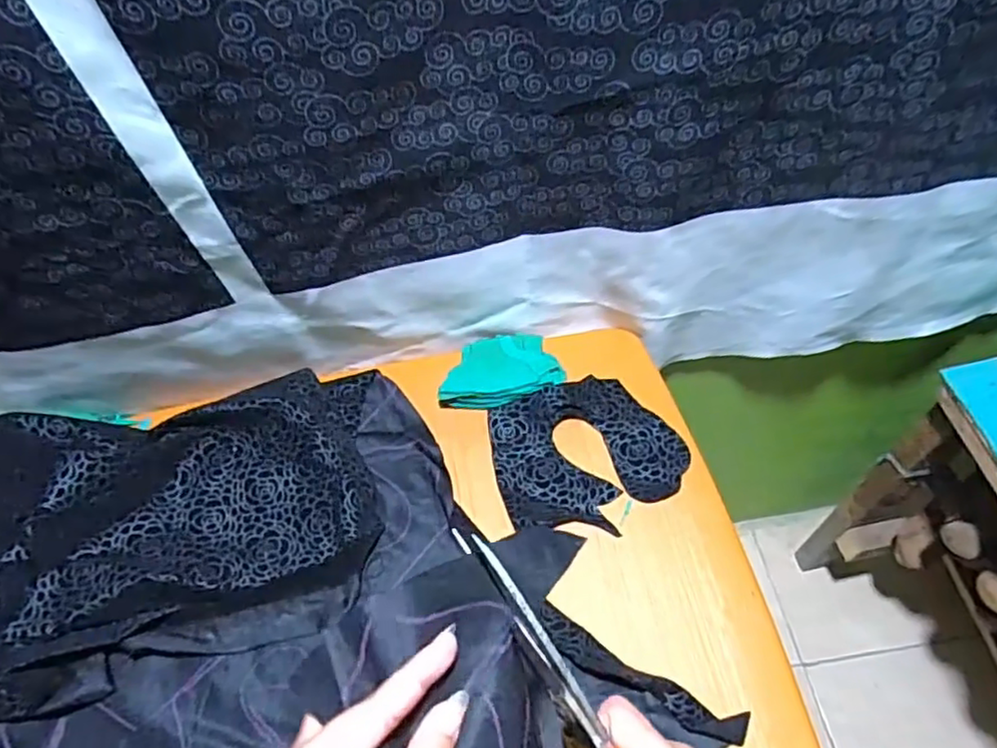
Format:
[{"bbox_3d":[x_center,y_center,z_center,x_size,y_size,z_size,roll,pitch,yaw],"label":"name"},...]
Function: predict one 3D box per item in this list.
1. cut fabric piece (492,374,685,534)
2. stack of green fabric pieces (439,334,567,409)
[{"bbox_3d":[0.081,0.070,0.588,0.161,0.014,0.139,-18,59,-7],"label":"cut fabric piece"},{"bbox_3d":[-0.002,-0.003,0.629,0.115,0.022,0.067,-16,57,-7],"label":"stack of green fabric pieces"}]

